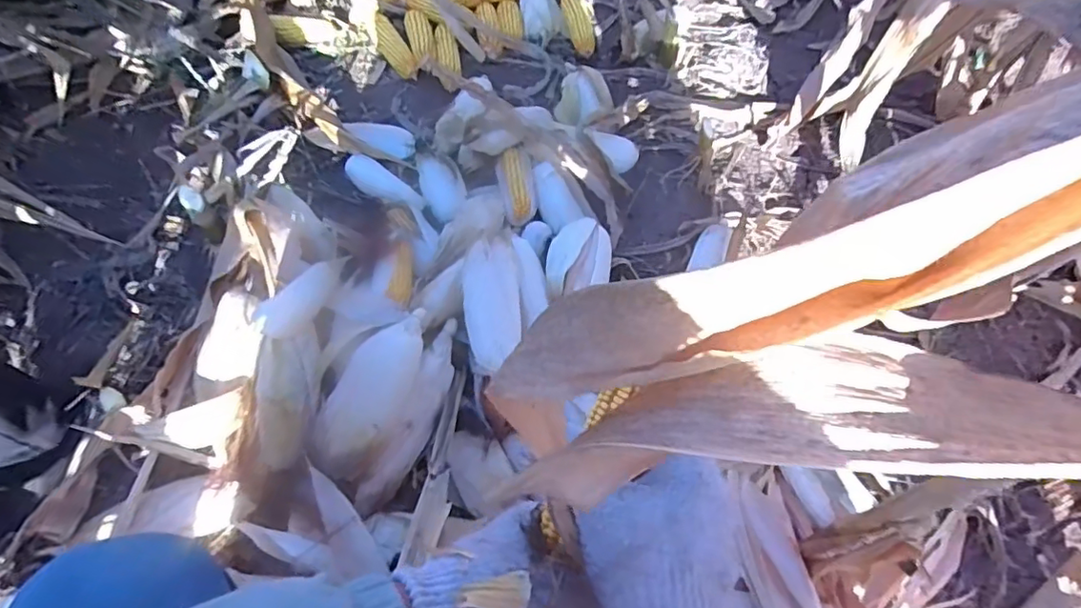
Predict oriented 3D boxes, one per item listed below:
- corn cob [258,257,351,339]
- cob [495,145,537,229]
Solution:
[{"bbox_3d":[-0.315,-0.021,0.808,0.050,0.043,0.189,13,36,9],"label":"corn cob"},{"bbox_3d":[-0.042,-0.205,1.019,0.062,0.046,0.156,-9,58,-5],"label":"cob"}]

